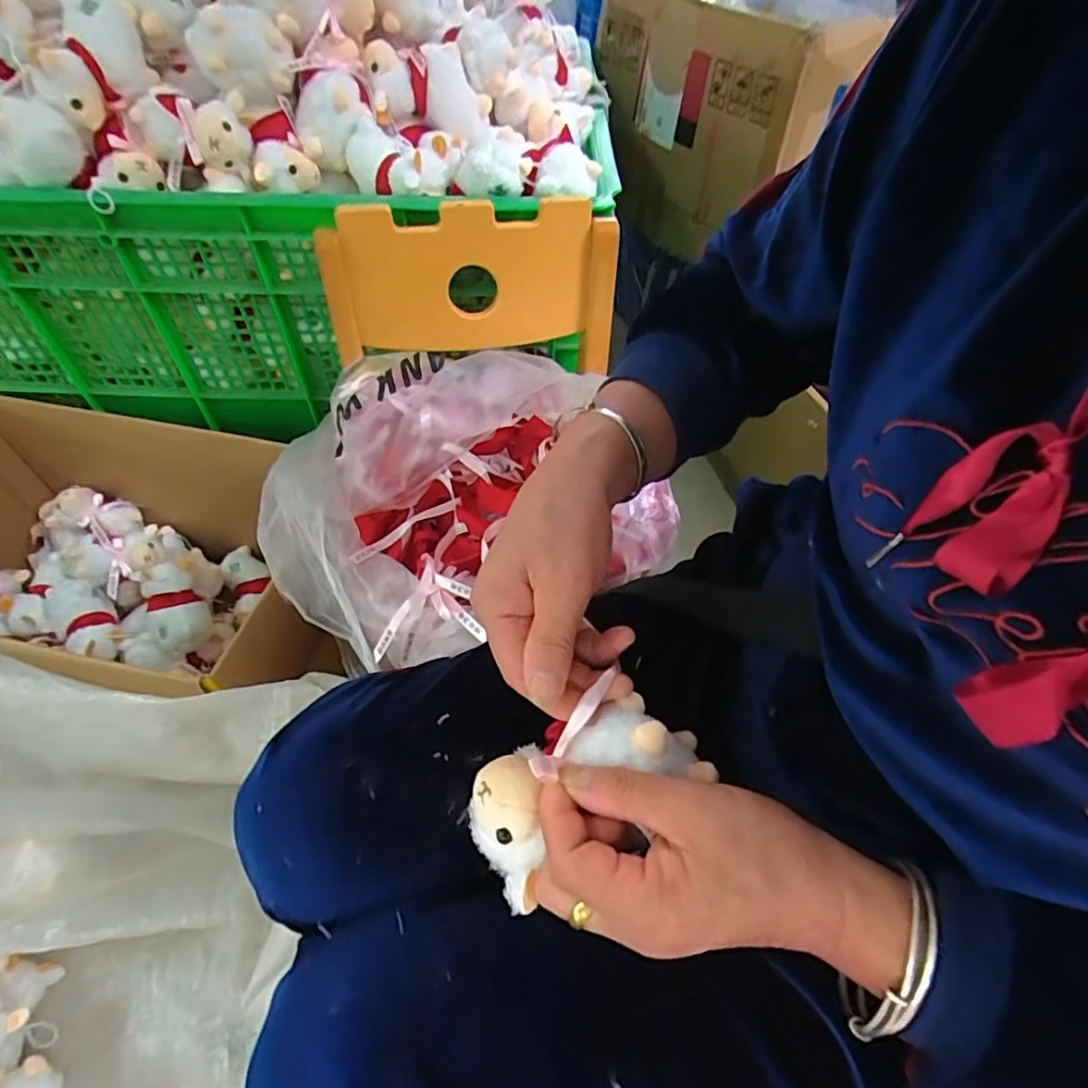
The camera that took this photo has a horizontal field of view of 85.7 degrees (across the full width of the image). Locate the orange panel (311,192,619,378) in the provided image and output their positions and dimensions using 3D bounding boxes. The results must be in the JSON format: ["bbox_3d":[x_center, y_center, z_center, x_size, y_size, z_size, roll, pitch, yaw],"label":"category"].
[{"bbox_3d":[-0.070,-0.260,0.594,0.287,0.142,0.038,-8,52,-9],"label":"orange panel"}]

